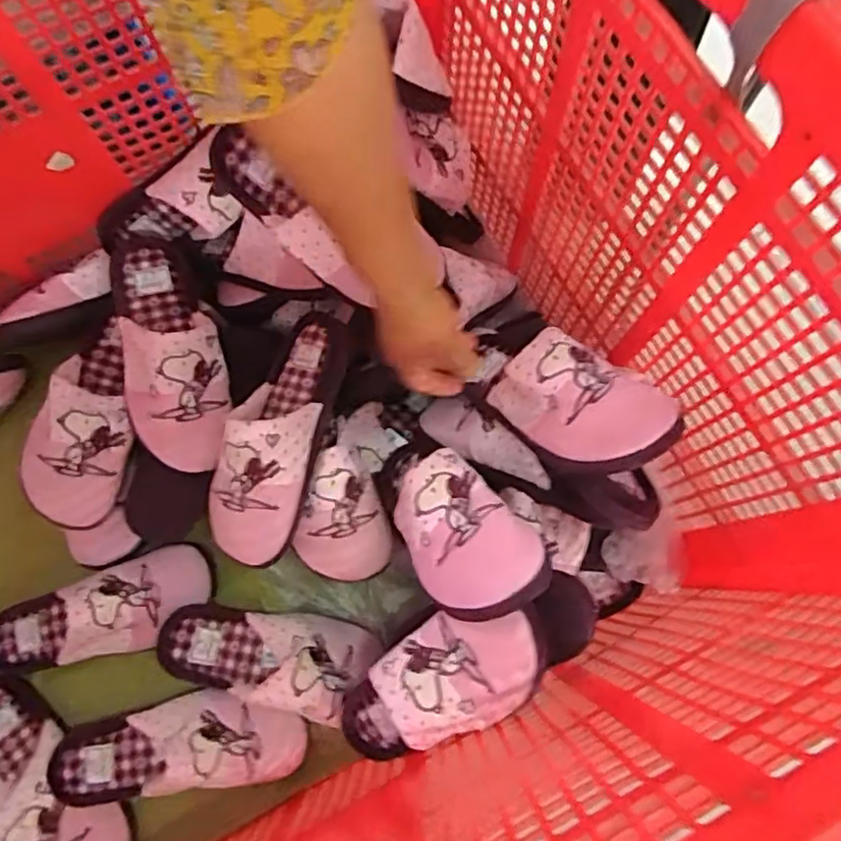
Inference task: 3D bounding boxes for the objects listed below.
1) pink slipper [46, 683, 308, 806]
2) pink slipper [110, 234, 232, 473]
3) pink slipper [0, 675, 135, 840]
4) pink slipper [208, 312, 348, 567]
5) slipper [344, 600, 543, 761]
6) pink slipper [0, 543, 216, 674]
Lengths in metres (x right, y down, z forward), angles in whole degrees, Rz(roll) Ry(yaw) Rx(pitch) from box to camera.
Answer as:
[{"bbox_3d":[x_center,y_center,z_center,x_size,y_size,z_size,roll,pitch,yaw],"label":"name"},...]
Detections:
[{"bbox_3d":[-0.242,0.318,0.647,0.233,0.057,0.089,-8,76,-1],"label":"pink slipper"},{"bbox_3d":[-0.259,-0.079,0.666,0.111,0.063,0.259,-23,77,-5],"label":"pink slipper"},{"bbox_3d":[-0.384,0.370,0.665,0.098,0.042,0.240,-42,79,-9],"label":"pink slipper"},{"bbox_3d":[-0.140,0.008,0.628,0.096,0.064,0.244,15,77,4],"label":"pink slipper"},{"bbox_3d":[-0.002,0.237,0.577,0.247,0.067,0.096,-42,76,33],"label":"slipper"},{"bbox_3d":[-0.345,0.205,0.698,0.244,0.067,0.094,-19,77,-4],"label":"pink slipper"}]

